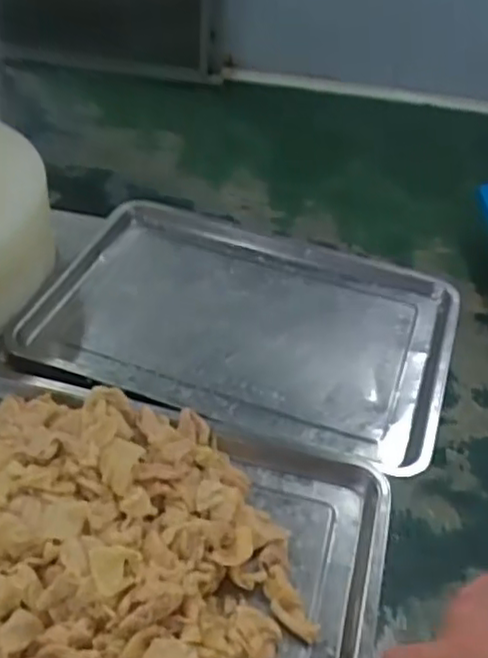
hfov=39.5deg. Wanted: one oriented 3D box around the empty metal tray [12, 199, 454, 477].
[{"bbox_3d":[0.004,-0.020,0.871,0.507,0.046,0.400,14,44,7],"label":"empty metal tray"}]

